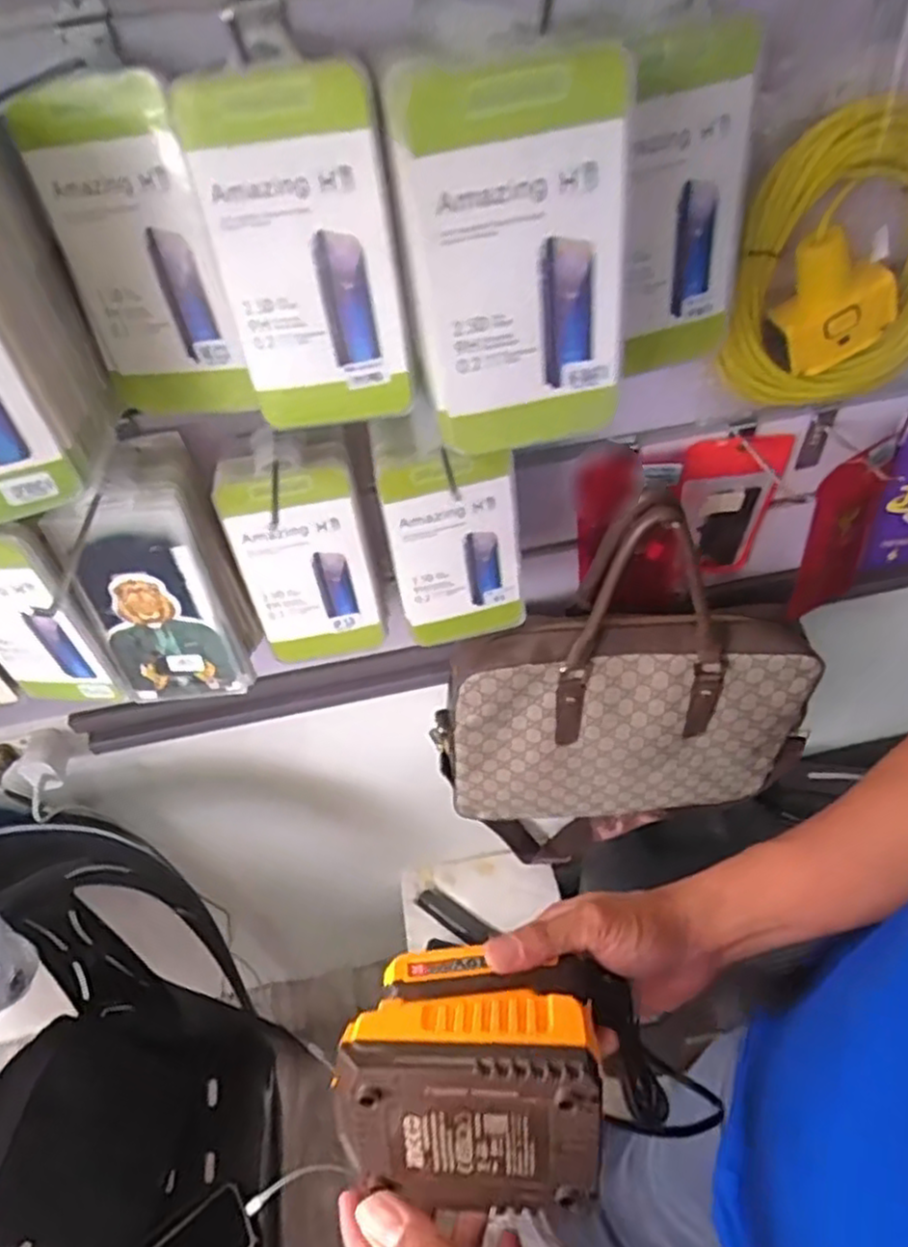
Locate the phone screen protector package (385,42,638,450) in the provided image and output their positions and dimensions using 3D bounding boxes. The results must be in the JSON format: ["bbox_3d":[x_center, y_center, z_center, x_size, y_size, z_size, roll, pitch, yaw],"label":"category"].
[{"bbox_3d":[0.030,-0.164,0.338,0.100,0.159,0.042,0,48,7],"label":"phone screen protector package"}]

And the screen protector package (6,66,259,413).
[{"bbox_3d":[-0.170,-0.197,0.400,0.104,0.163,0.020,11,50,16],"label":"screen protector package"}]

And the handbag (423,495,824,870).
[{"bbox_3d":[0.165,0.075,0.726,0.371,0.403,0.100,-9,47,-2],"label":"handbag"}]

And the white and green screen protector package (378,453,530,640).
[{"bbox_3d":[0.002,-0.054,0.533,0.091,0.164,0.018,-10,47,-3],"label":"white and green screen protector package"}]

